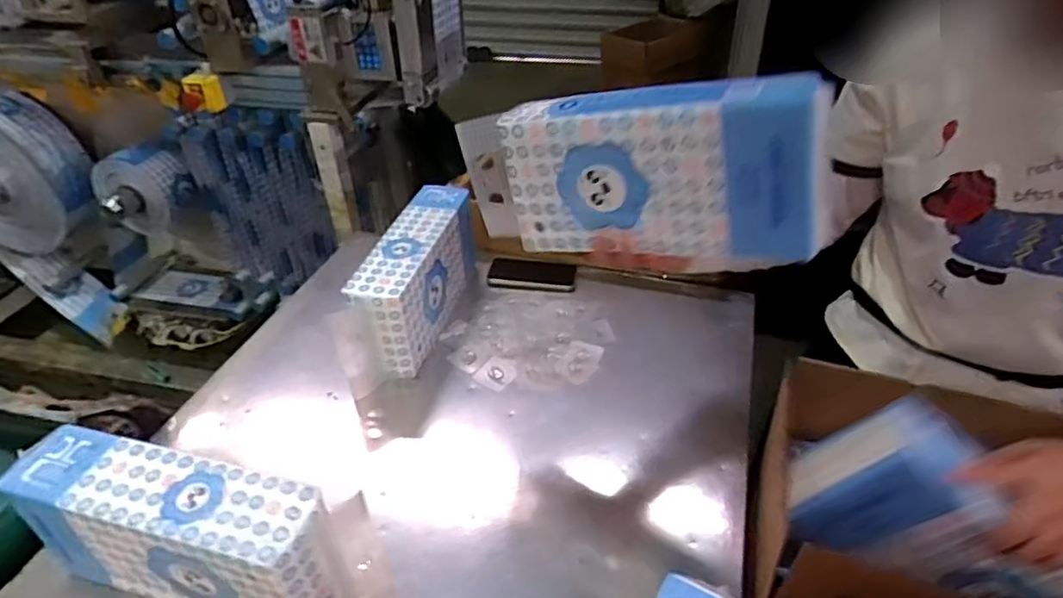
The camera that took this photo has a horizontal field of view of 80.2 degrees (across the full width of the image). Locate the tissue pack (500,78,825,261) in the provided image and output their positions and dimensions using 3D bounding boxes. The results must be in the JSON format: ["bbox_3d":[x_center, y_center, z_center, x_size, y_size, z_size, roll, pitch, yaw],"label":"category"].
[{"bbox_3d":[0.132,-0.135,0.663,0.324,0.152,0.078,4,36,28],"label":"tissue pack"}]

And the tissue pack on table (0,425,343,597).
[{"bbox_3d":[-0.367,0.246,0.667,0.332,0.142,0.090,9,39,13],"label":"tissue pack on table"}]

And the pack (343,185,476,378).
[{"bbox_3d":[-0.188,-0.031,1.046,0.100,0.168,0.328,9,39,13],"label":"pack"}]

